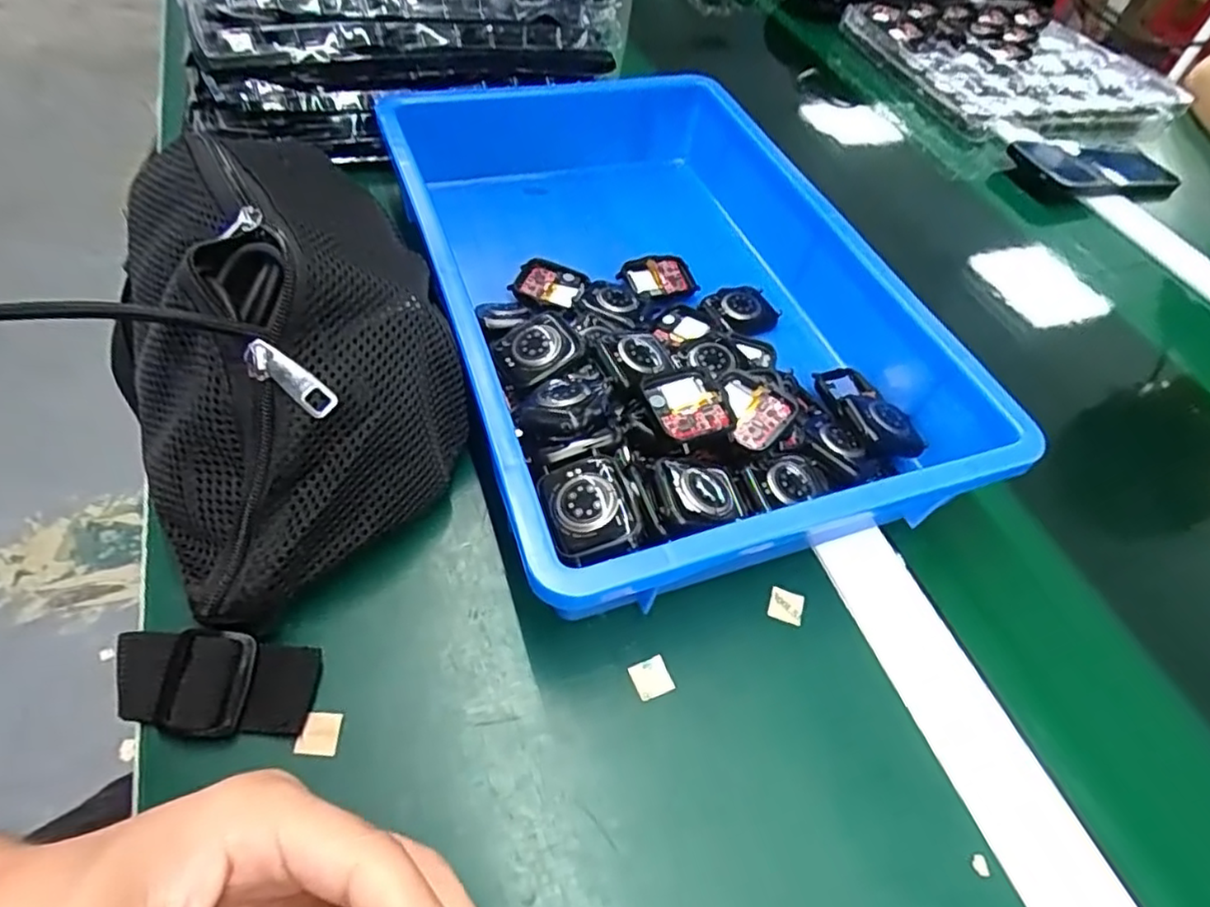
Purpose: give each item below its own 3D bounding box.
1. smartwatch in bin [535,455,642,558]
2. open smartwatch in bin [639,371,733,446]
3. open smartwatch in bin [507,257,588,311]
[{"bbox_3d":[-0.007,0.020,0.262,0.034,0.008,0.042,-10,55,-16],"label":"smartwatch in bin"},{"bbox_3d":[0.039,-0.022,0.308,0.037,0.006,0.040,-9,55,-15],"label":"open smartwatch in bin"},{"bbox_3d":[-0.033,-0.107,0.412,0.045,0.011,0.034,19,53,5],"label":"open smartwatch in bin"}]

